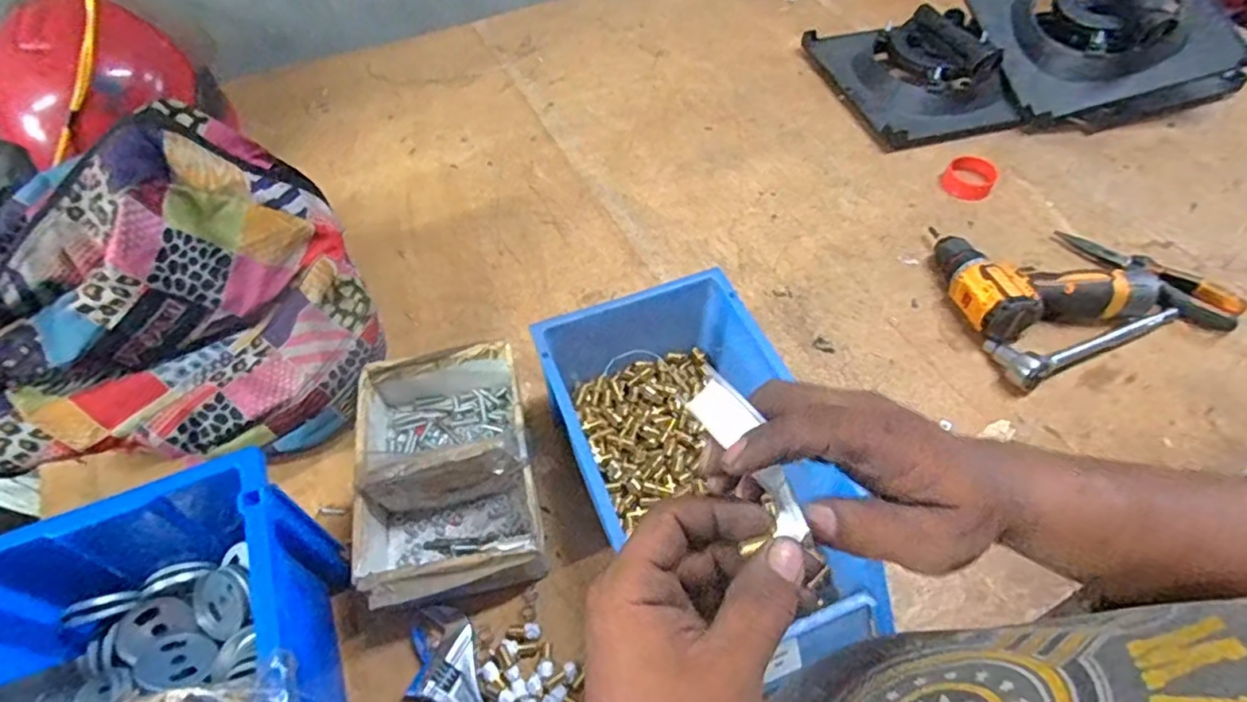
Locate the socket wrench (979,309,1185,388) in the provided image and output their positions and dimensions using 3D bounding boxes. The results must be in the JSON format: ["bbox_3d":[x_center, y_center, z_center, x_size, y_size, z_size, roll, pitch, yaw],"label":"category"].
[{"bbox_3d":[0.522,-0.023,0.694,0.237,0.027,0.065,-16,56,-11],"label":"socket wrench"}]

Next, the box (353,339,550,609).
[{"bbox_3d":[-0.167,0.102,0.586,0.160,0.092,0.248,-11,56,-7],"label":"box"}]

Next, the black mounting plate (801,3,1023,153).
[{"bbox_3d":[0.464,-0.453,0.984,0.261,0.080,0.287,-12,56,-8],"label":"black mounting plate"}]

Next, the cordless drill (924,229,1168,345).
[{"bbox_3d":[0.495,-0.099,0.749,0.226,0.064,0.166,-8,55,-5],"label":"cordless drill"}]

